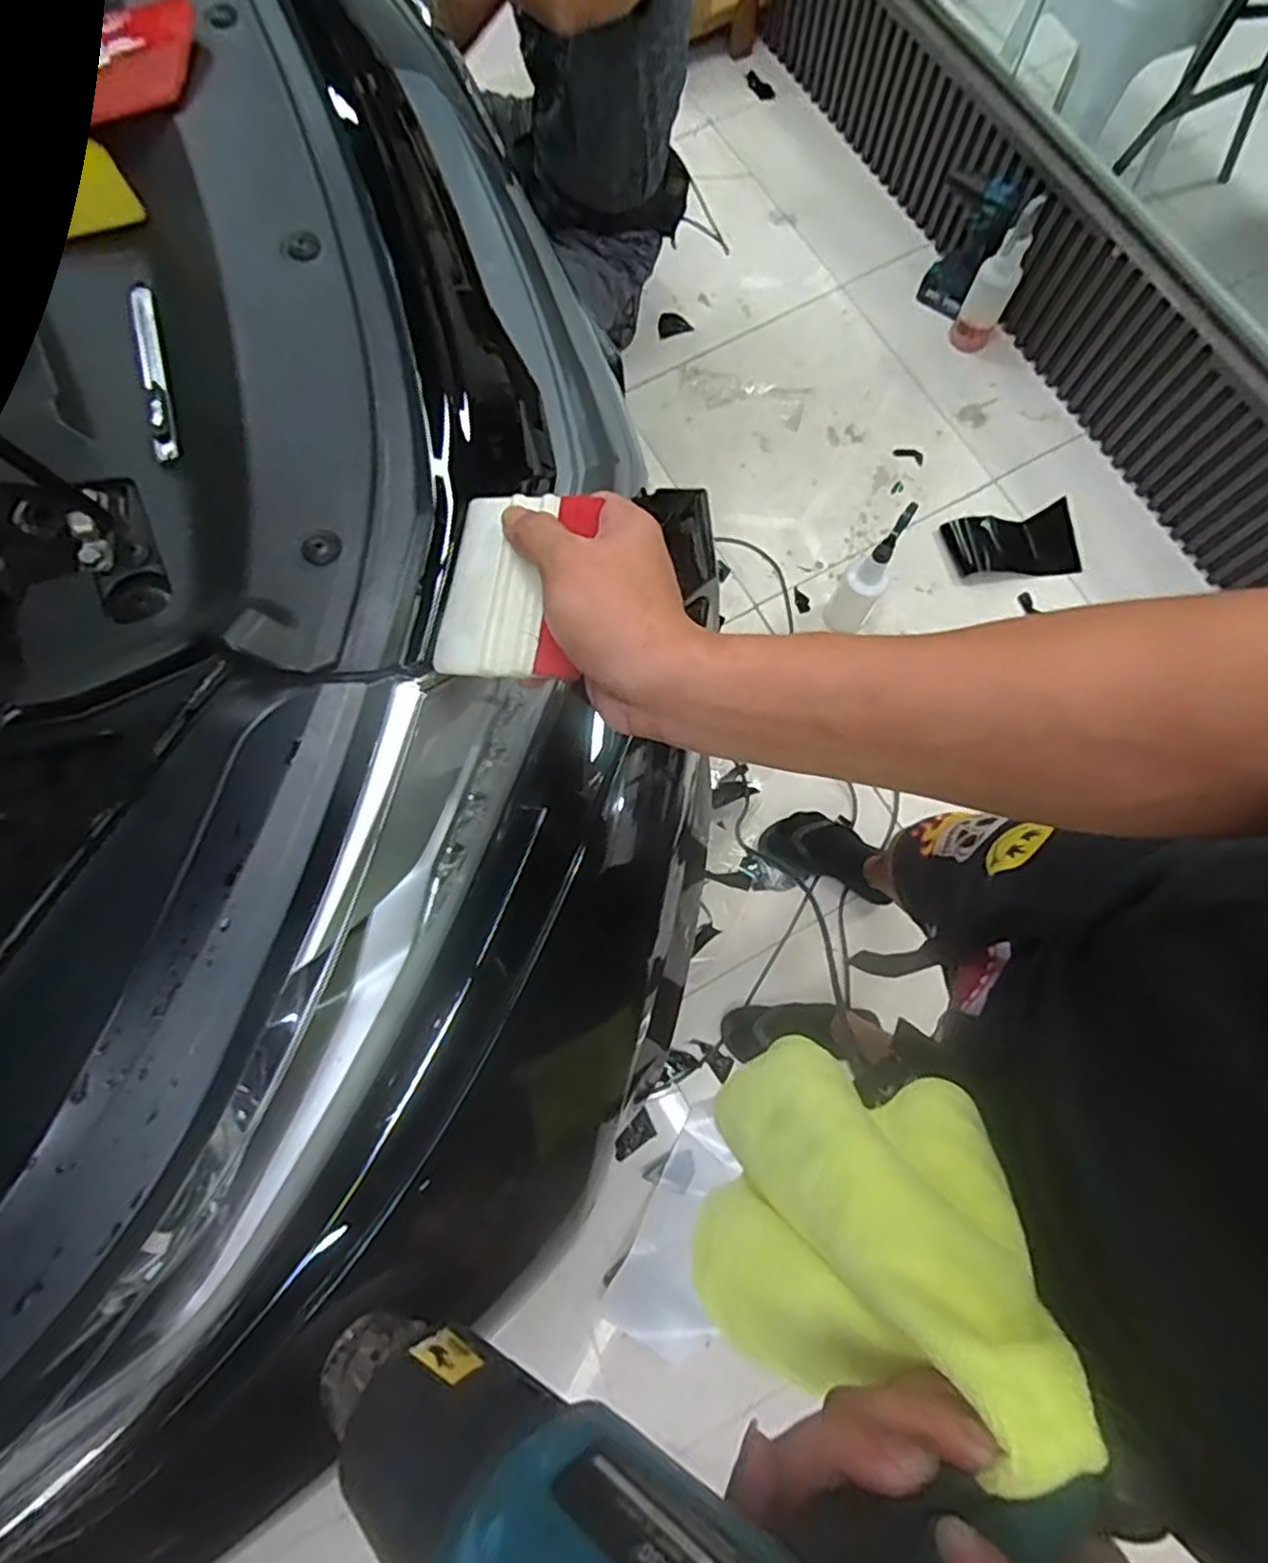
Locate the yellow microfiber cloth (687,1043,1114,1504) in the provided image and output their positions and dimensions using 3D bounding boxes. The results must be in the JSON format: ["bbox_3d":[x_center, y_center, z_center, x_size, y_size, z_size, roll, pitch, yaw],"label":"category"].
[{"bbox_3d":[0.101,0.197,0.320,0.110,0.217,0.139,29,78,8],"label":"yellow microfiber cloth"}]

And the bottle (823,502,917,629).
[{"bbox_3d":[0.440,-0.388,1.337,0.082,0.290,0.116,27,78,8],"label":"bottle"}]

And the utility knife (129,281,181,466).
[{"bbox_3d":[-0.270,-0.232,0.399,0.017,0.010,0.138,-18,76,-3],"label":"utility knife"}]

